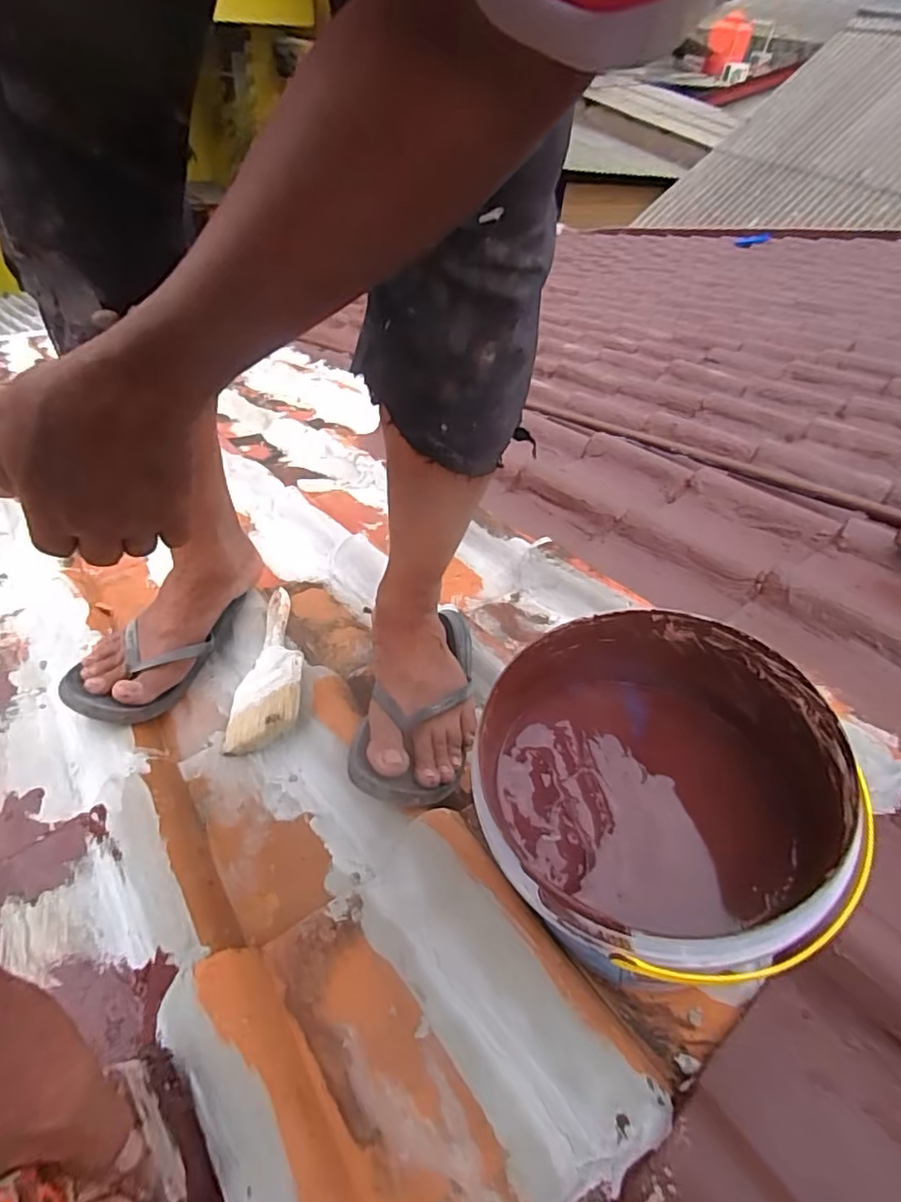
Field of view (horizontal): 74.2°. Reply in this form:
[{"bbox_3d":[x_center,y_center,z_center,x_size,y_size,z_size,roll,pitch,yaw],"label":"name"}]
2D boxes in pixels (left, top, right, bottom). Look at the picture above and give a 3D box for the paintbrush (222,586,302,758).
[{"bbox_3d":[-0.193,0.067,0.655,0.095,0.024,0.202,-28,41,21],"label":"paintbrush"}]

